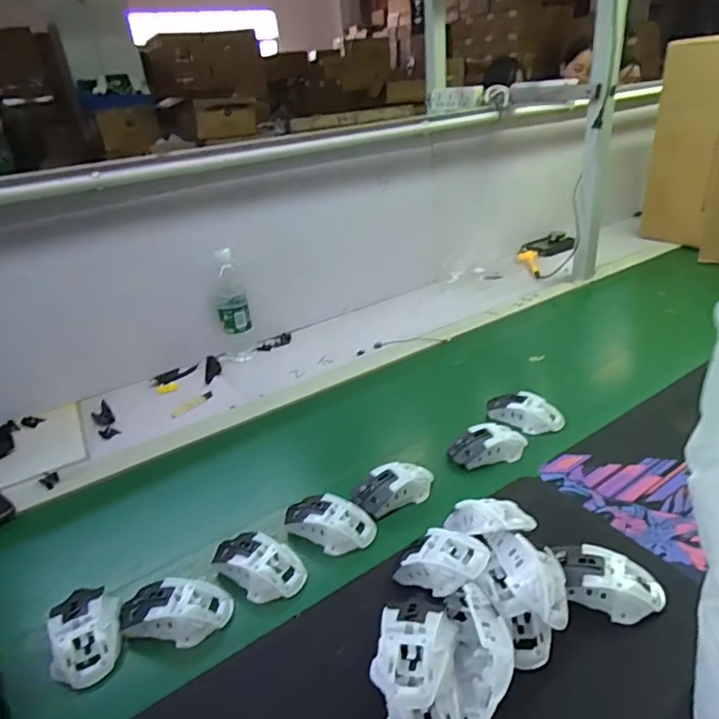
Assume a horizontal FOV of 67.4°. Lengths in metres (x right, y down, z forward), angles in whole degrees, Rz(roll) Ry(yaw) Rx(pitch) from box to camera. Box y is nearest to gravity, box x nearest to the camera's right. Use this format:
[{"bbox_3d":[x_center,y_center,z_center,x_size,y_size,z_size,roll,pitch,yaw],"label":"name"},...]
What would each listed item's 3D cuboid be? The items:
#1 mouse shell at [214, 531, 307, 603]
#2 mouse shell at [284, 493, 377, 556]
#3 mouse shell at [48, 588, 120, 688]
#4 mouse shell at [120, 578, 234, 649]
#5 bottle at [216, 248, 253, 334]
[{"bbox_3d":[-0.116,0.233,0.610,0.115,0.038,0.069,6,28,21],"label":"mouse shell"},{"bbox_3d":[-0.039,0.197,0.655,0.114,0.037,0.066,3,28,16],"label":"mouse shell"},{"bbox_3d":[-0.279,0.277,0.550,0.064,0.039,0.096,-15,28,-20],"label":"mouse shell"},{"bbox_3d":[-0.193,0.266,0.565,0.115,0.047,0.061,-4,26,1],"label":"mouse shell"},{"bbox_3d":[-0.251,-0.131,1.049,0.061,0.156,0.052,-11,27,-11],"label":"bottle"}]

